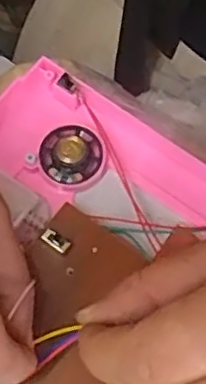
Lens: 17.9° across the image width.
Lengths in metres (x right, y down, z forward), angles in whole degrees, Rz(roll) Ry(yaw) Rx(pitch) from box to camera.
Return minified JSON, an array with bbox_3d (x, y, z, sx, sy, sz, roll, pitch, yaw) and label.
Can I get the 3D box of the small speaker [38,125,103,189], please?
[{"bbox_3d":[-0.014,-0.017,0.294,0.028,0.009,0.029,1,69,-1],"label":"small speaker"}]

